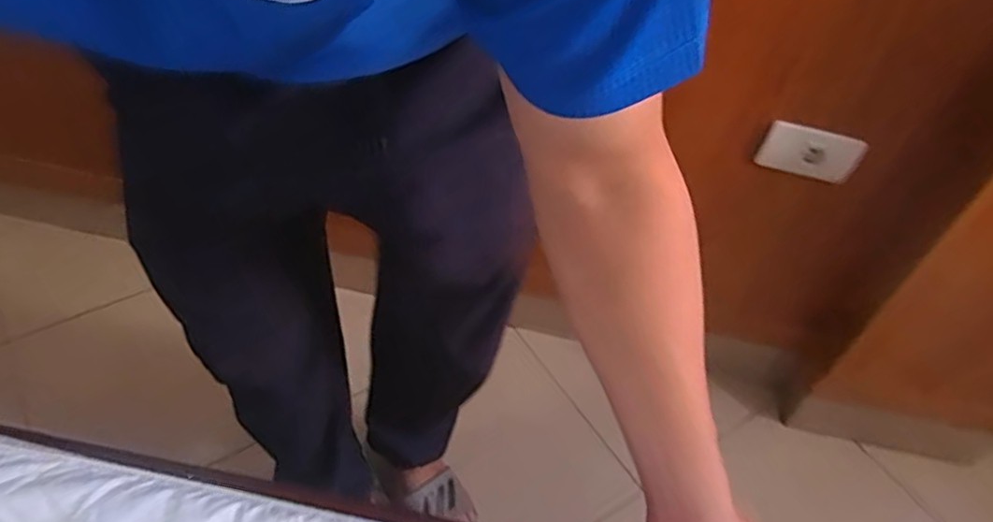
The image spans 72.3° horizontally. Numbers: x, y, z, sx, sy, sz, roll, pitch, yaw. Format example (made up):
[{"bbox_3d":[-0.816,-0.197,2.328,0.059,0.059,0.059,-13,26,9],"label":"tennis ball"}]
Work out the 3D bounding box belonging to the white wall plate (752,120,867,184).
[{"bbox_3d":[0.407,-0.140,0.884,0.124,0.078,0.012,16,49,7],"label":"white wall plate"}]

